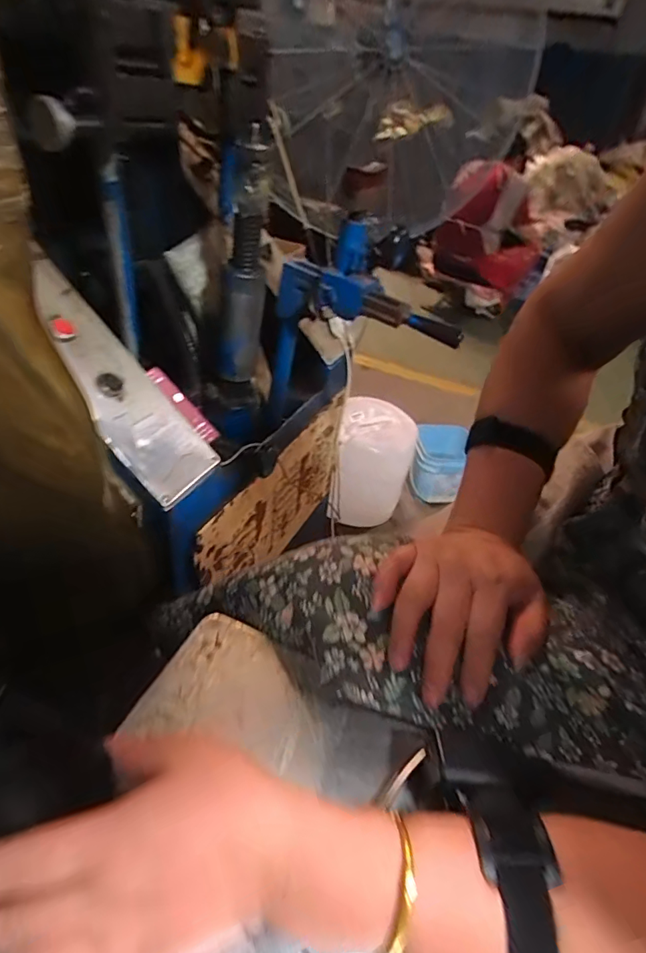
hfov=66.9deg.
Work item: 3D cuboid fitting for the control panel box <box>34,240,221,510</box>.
[{"bbox_3d":[-0.297,-0.126,0.693,0.144,0.078,0.357,-38,99,-38],"label":"control panel box"}]

